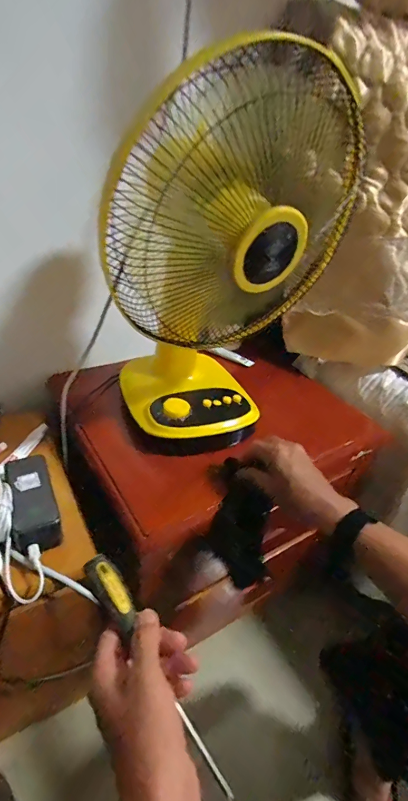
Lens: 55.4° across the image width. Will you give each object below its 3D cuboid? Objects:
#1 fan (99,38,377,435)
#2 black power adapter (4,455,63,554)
[{"bbox_3d":[0.037,-0.163,0.524,0.309,0.439,0.212,1,35,-8],"label":"fan"},{"bbox_3d":[-0.228,0.131,0.516,0.054,0.041,0.138,-12,39,-25],"label":"black power adapter"}]

